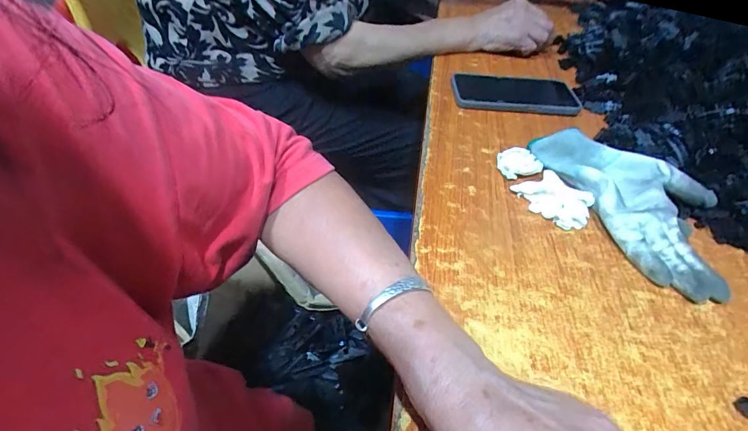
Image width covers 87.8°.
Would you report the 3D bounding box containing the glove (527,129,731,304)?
[{"bbox_3d":[0.264,-0.017,0.383,0.124,0.035,0.210,-13,49,-19],"label":"glove"}]

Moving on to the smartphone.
[{"bbox_3d":[0.184,-0.170,0.527,0.169,0.014,0.083,-1,46,-8],"label":"smartphone"}]

